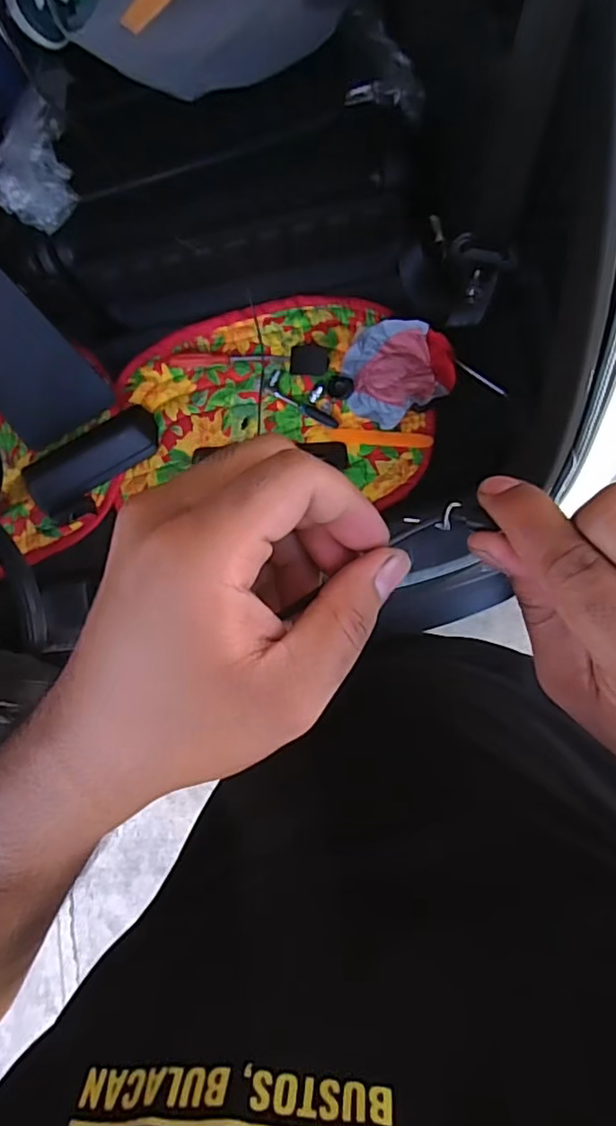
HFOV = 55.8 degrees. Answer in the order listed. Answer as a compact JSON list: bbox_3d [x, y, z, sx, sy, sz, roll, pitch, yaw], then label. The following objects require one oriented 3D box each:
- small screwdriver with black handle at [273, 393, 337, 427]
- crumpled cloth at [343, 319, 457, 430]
[{"bbox_3d":[-0.004,-0.232,0.883,0.111,0.007,0.016,27,89,10],"label":"small screwdriver with black handle"},{"bbox_3d":[0.126,-0.277,0.845,0.157,0.031,0.146,34,90,10],"label":"crumpled cloth"}]

